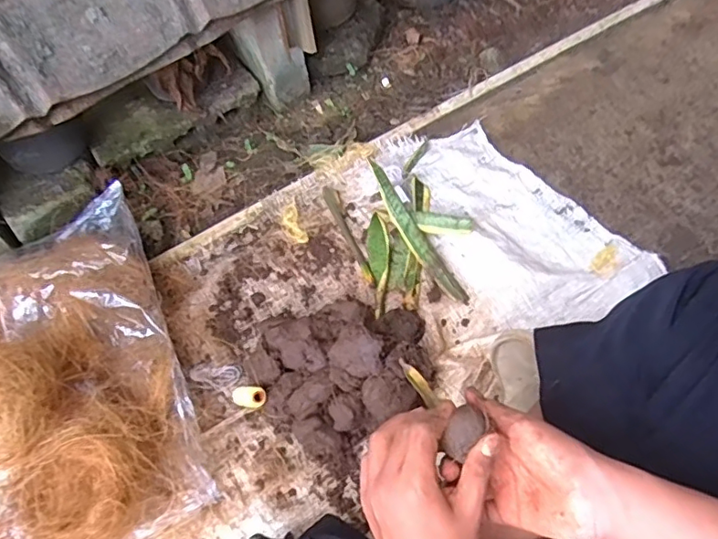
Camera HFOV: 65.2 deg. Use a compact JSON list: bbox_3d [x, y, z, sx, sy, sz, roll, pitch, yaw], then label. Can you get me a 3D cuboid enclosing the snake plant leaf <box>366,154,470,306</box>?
[{"bbox_3d":[0.076,-0.059,0.822,0.030,0.037,0.256,-28,62,-12],"label":"snake plant leaf"}]

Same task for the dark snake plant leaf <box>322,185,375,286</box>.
[{"bbox_3d":[-0.017,-0.052,0.843,0.022,0.009,0.187,-18,60,-7],"label":"dark snake plant leaf"}]

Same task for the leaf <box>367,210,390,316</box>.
[{"bbox_3d":[0.030,-0.013,0.810,0.030,0.015,0.164,-4,60,1],"label":"leaf"}]

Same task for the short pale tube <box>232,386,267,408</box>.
[{"bbox_3d":[-0.139,0.159,0.701,0.064,0.016,0.023,-12,46,49],"label":"short pale tube"}]

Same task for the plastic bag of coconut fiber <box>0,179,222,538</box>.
[{"bbox_3d":[-0.368,0.104,0.667,0.271,0.185,0.449,-26,61,-11],"label":"plastic bag of coconut fiber"}]

